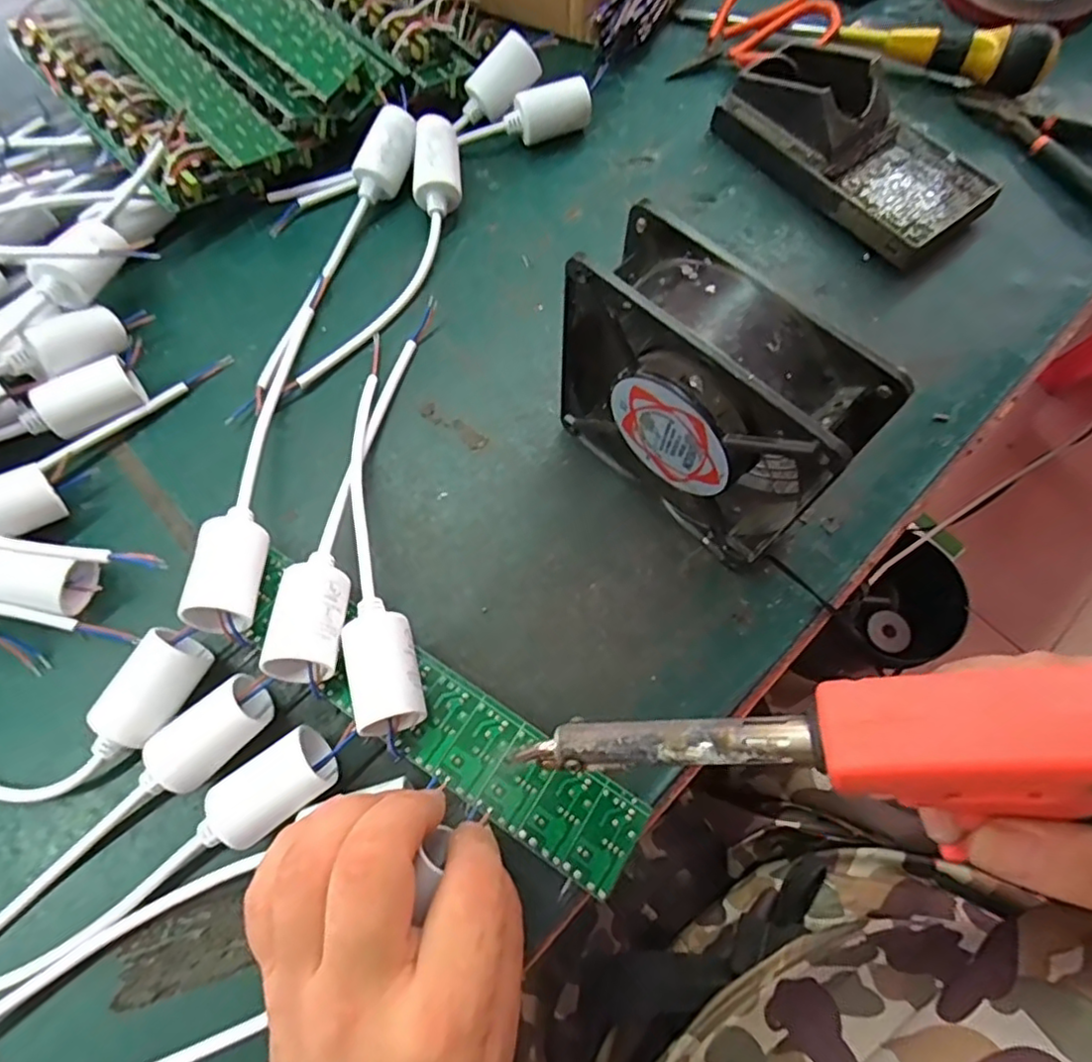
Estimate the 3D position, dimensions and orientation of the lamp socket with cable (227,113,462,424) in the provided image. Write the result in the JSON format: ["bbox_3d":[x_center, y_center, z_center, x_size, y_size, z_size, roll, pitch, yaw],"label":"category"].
[{"bbox_3d":[-0.089,-0.151,0.351,0.037,0.031,0.189,19,70,7],"label":"lamp socket with cable"}]

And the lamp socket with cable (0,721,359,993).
[{"bbox_3d":[-0.153,0.136,0.241,0.177,0.032,0.028,-36,73,-13],"label":"lamp socket with cable"}]

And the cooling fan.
[{"bbox_3d":[0.062,-0.050,0.265,0.116,0.122,0.039,41,74,14],"label":"cooling fan"}]

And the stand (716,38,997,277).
[{"bbox_3d":[0.185,-0.233,0.376,0.078,0.046,0.155,-35,73,-13],"label":"stand"}]

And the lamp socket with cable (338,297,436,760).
[{"bbox_3d":[-0.072,-0.018,0.295,0.035,0.042,0.226,-4,69,-2],"label":"lamp socket with cable"}]

